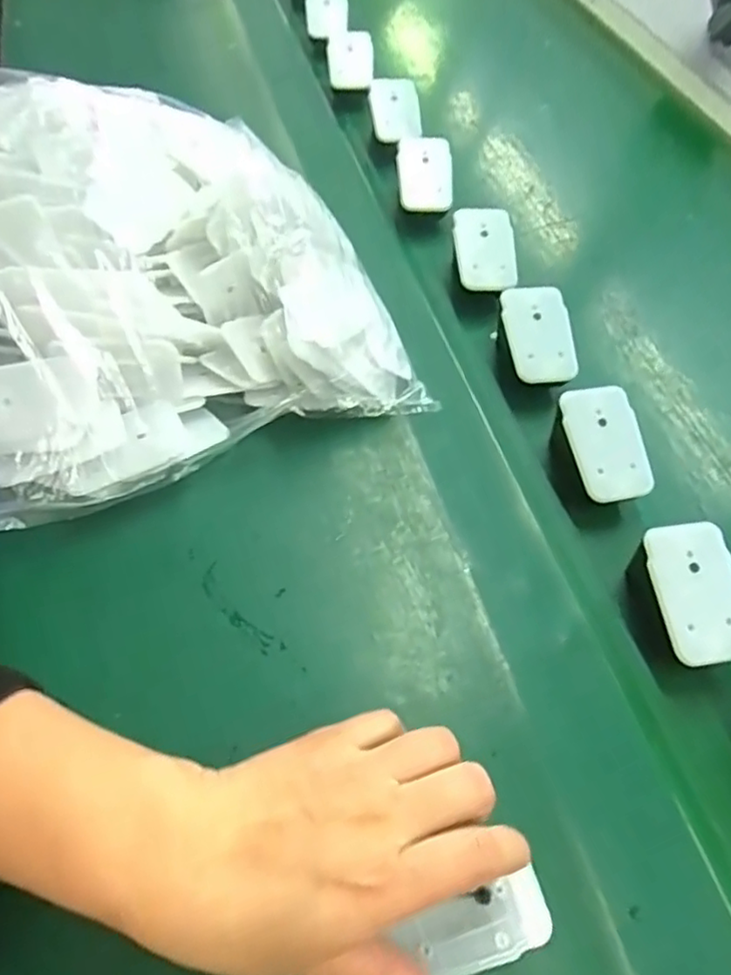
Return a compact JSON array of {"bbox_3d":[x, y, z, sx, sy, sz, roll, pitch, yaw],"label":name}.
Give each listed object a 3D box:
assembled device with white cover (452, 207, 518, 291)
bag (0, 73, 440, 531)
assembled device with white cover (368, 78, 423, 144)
[{"bbox_3d":[0.089,-0.176,0.482,0.044,0.011,0.061,-5,85,-1],"label":"assembled device with white cover"},{"bbox_3d":[-0.151,-0.159,0.427,0.281,0.106,0.338,-18,59,-17],"label":"bag"},{"bbox_3d":[0.027,-0.341,0.586,0.045,0.014,0.060,-6,86,-11],"label":"assembled device with white cover"}]

